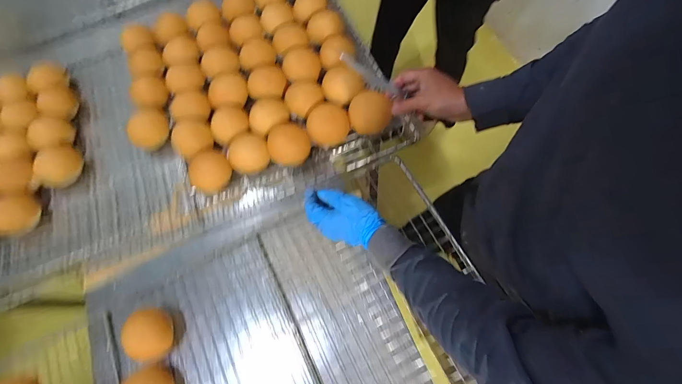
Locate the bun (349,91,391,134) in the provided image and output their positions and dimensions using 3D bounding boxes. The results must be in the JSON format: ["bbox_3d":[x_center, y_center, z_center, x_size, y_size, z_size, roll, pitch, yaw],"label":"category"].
[{"bbox_3d":[0.054,-0.143,0.593,0.077,0.053,0.066,-3,70,5],"label":"bun"}]

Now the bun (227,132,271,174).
[{"bbox_3d":[-0.174,-0.072,0.603,0.076,0.051,0.072,-2,70,5],"label":"bun"}]

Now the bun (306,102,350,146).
[{"bbox_3d":[-0.024,-0.126,0.589,0.077,0.047,0.069,-17,69,-1],"label":"bun"}]

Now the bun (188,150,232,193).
[{"bbox_3d":[-0.243,-0.037,0.600,0.071,0.048,0.076,-2,70,5],"label":"bun"}]

